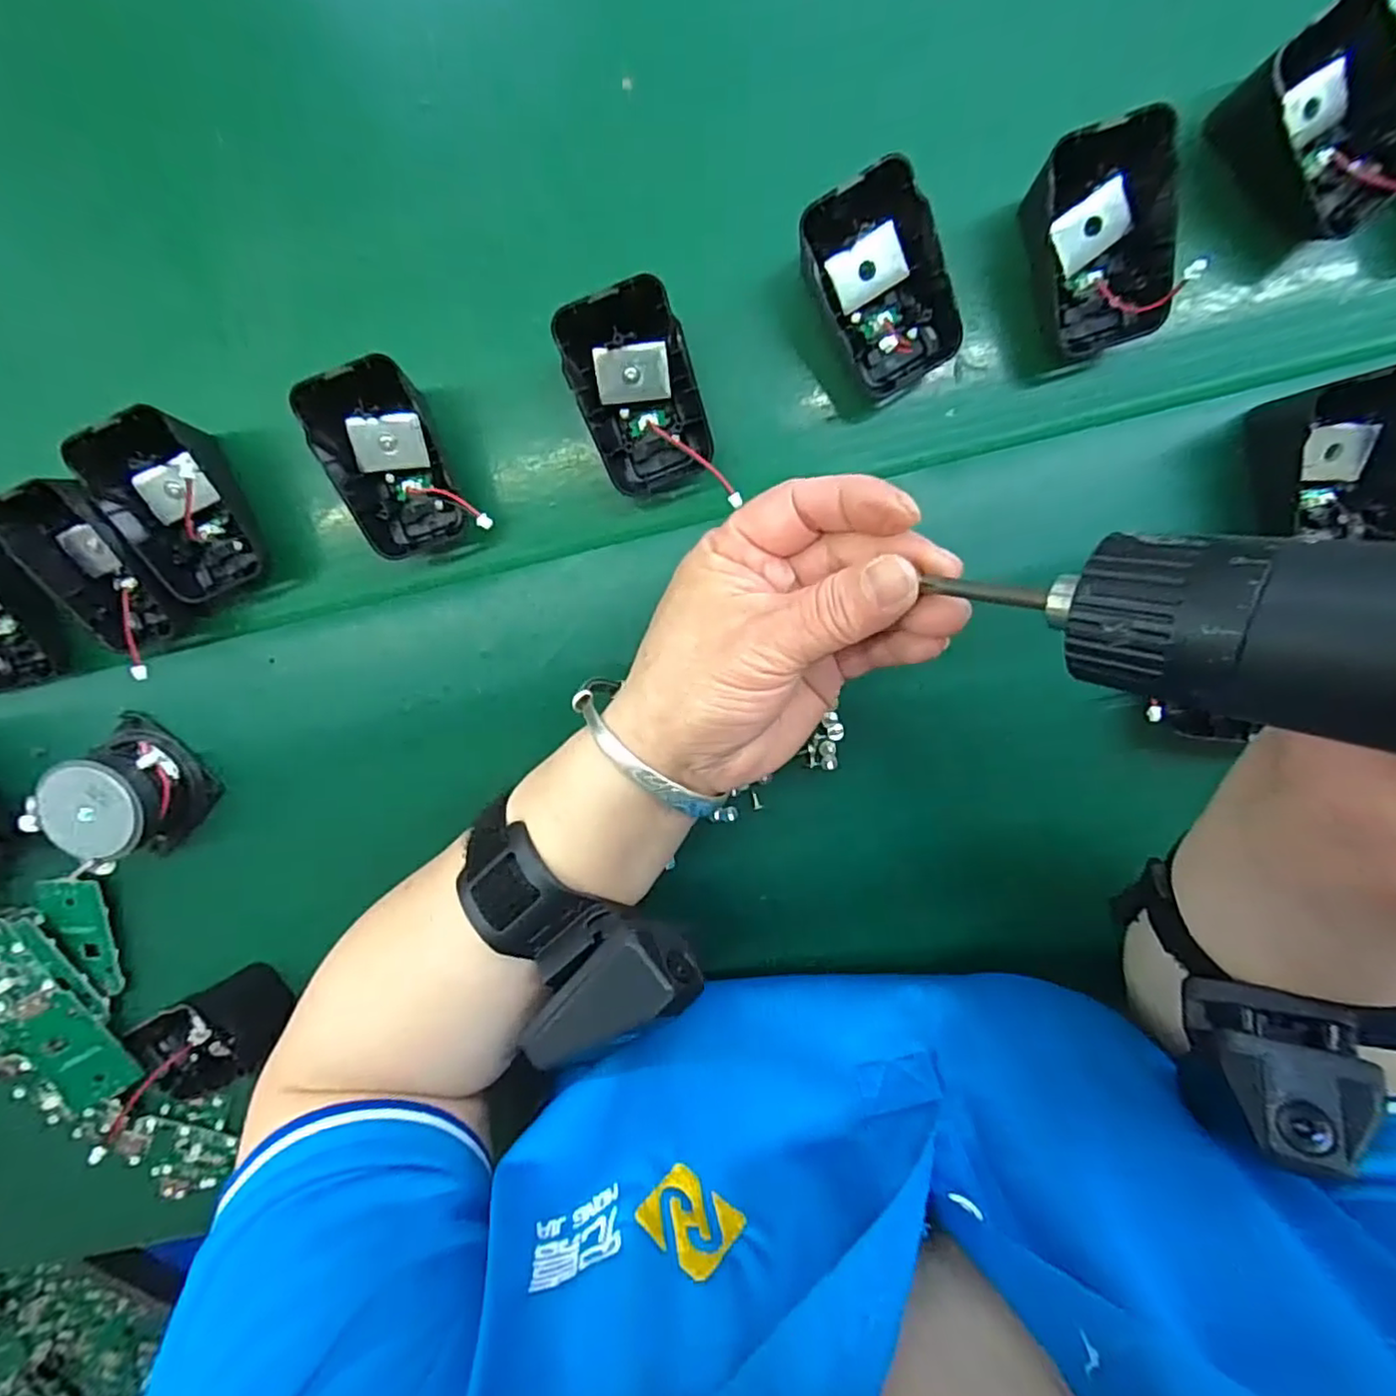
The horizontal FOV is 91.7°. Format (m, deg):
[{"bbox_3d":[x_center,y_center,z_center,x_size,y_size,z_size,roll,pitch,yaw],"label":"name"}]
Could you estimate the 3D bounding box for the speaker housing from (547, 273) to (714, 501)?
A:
[{"bbox_3d":[-0.023,-0.118,0.264,0.045,0.039,0.066,-22,99,5],"label":"speaker housing"}]

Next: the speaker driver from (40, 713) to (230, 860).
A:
[{"bbox_3d":[-0.249,0.043,0.293,0.051,0.036,0.053,41,99,-6],"label":"speaker driver"}]

